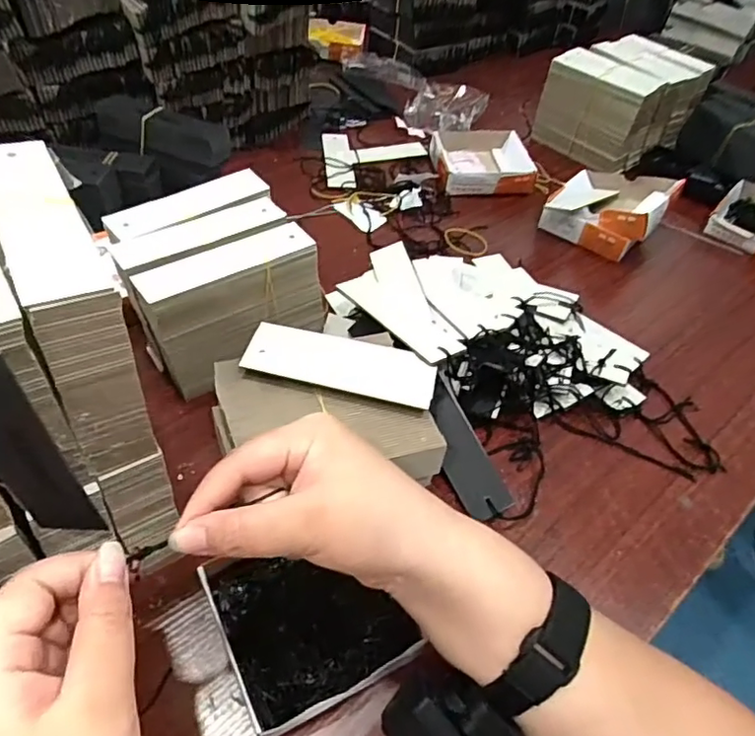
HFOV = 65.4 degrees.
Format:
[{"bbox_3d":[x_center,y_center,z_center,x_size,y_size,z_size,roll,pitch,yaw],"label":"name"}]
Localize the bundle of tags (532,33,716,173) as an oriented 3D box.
[{"bbox_3d":[0.333,-0.361,0.800,0.184,0.106,0.141,-32,59,-30],"label":"bundle of tags"}]

